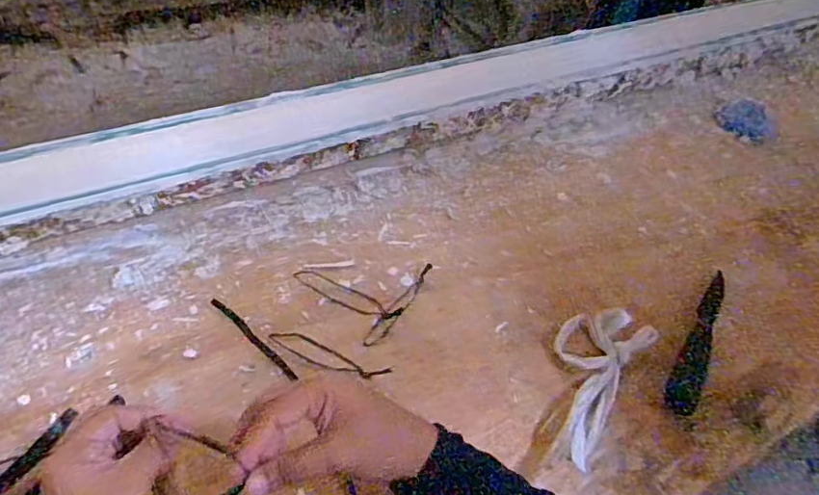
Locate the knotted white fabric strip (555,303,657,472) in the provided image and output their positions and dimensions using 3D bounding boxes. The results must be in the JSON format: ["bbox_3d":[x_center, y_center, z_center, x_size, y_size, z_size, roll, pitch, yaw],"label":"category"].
[{"bbox_3d":[0.156,0.112,0.501,0.076,0.029,0.174,31,52,21],"label":"knotted white fabric strip"}]

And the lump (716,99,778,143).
[{"bbox_3d":[0.490,-0.184,0.821,0.054,0.028,0.085,3,48,-3],"label":"lump"}]

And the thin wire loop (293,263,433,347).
[{"bbox_3d":[-0.037,0.033,0.570,0.111,0.007,0.113,38,55,25],"label":"thin wire loop"}]

